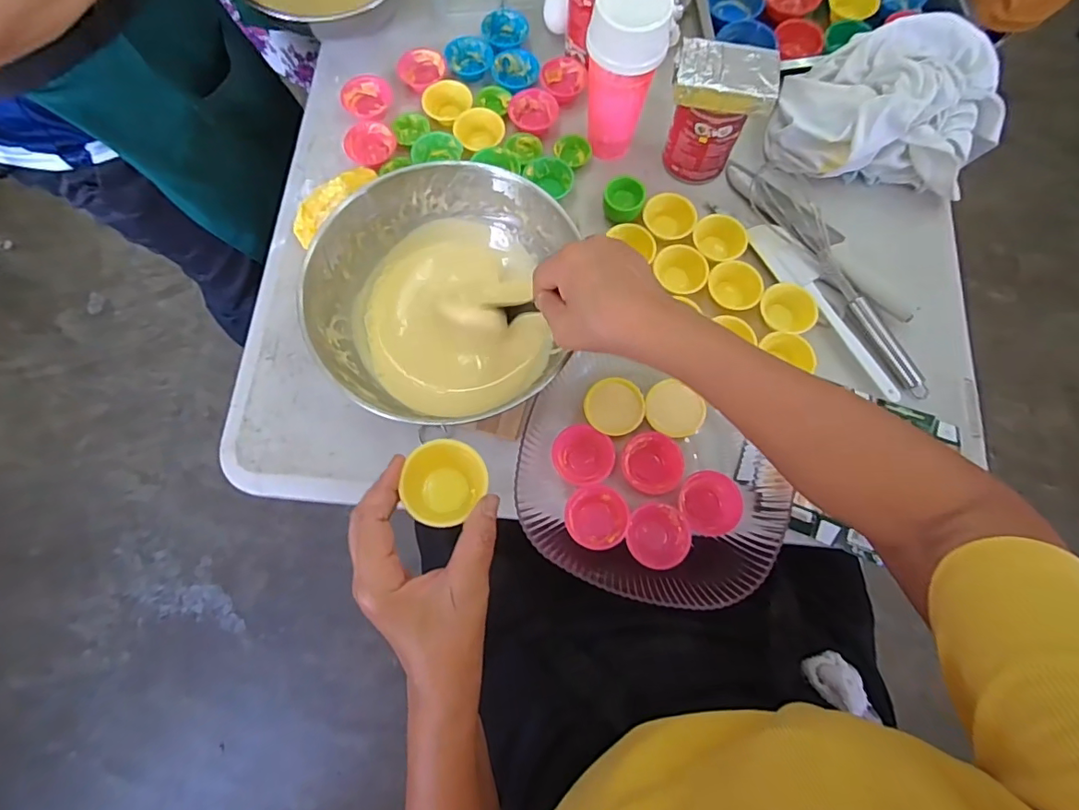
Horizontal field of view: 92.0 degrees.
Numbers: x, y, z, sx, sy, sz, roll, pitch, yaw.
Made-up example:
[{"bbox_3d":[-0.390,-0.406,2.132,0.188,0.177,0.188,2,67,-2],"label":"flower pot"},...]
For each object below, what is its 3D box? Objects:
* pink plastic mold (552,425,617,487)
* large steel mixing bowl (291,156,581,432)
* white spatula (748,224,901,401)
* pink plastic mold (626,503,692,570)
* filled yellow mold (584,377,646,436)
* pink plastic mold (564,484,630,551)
[{"bbox_3d":[0.040,0.048,0.491,0.057,0.023,0.055,0,75,0],"label":"pink plastic mold"},{"bbox_3d":[-0.089,-0.096,0.491,0.214,0.099,0.232,0,75,0],"label":"large steel mixing bowl"},{"bbox_3d":[0.299,-0.104,0.542,0.033,0.015,0.226,-32,77,-8],"label":"white spatula"},{"bbox_3d":[0.106,0.118,0.472,0.055,0.031,0.055,0,75,0],"label":"pink plastic mold"},{"bbox_3d":[0.071,0.004,0.502,0.055,0.029,0.051,0,75,0],"label":"filled yellow mold"},{"bbox_3d":[0.052,0.103,0.477,0.055,0.029,0.055,0,75,0],"label":"pink plastic mold"}]

